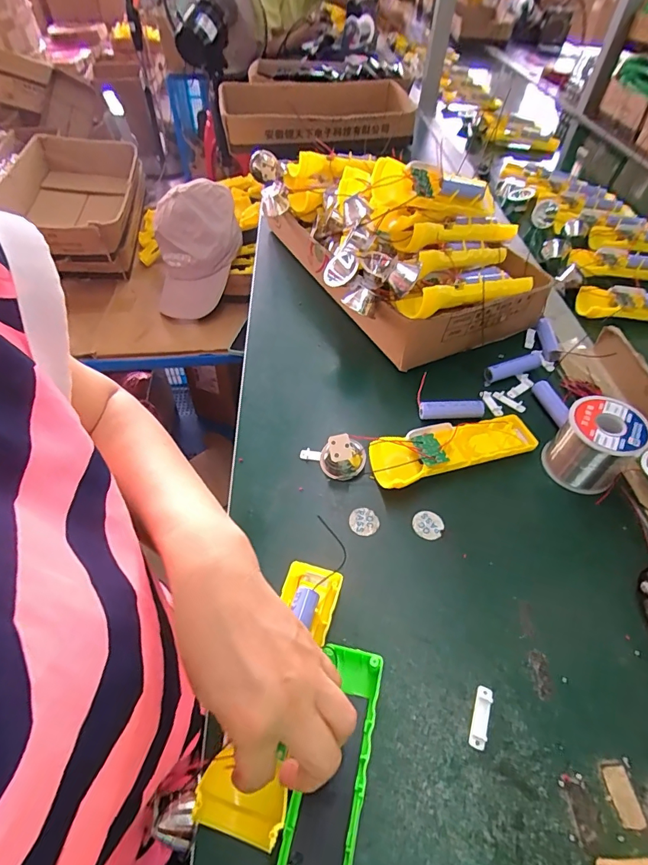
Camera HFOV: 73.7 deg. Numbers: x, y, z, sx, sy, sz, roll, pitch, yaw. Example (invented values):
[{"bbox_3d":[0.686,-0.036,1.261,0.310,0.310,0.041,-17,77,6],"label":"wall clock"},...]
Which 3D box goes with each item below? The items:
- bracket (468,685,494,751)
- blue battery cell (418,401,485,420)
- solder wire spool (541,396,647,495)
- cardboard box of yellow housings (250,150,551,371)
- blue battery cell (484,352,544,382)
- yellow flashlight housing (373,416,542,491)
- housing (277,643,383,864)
[{"bbox_3d":[0.106,0.192,0.292,0.011,0.006,0.037,18,53,15],"label":"bracket"},{"bbox_3d":[0.136,-0.022,0.458,0.068,0.018,0.018,-3,50,-1],"label":"blue battery cell"},{"bbox_3d":[0.250,0.011,0.402,0.059,0.065,0.064,0,50,0],"label":"solder wire spool"},{"bbox_3d":[0.073,-0.287,0.594,0.240,0.179,0.434,-22,53,-16],"label":"cardboard box of yellow housings"},{"bbox_3d":[0.227,-0.079,0.507,0.083,0.021,0.018,-20,53,-15],"label":"blue battery cell"},{"bbox_3d":[0.126,0.017,0.419,0.161,0.029,0.047,-13,51,-10],"label":"yellow flashlight housing"},{"bbox_3d":[0.002,0.216,0.255,0.045,0.024,0.162,15,55,13],"label":"housing"}]

